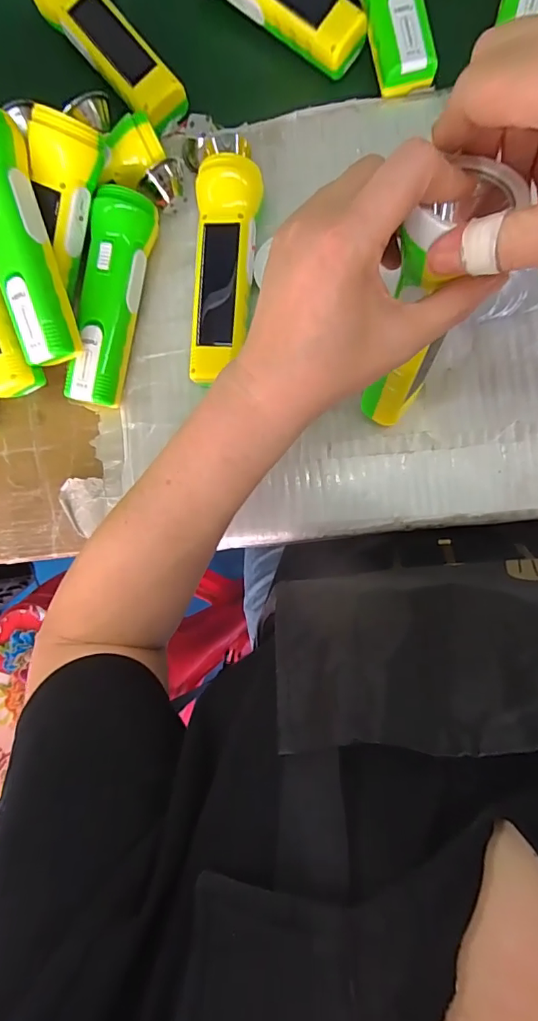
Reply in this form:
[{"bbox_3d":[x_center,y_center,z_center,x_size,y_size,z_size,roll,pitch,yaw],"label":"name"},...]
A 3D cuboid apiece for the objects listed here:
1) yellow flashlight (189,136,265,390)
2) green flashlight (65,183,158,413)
[{"bbox_3d":[-0.032,-0.193,0.370,0.048,0.044,0.187,4,90,8],"label":"yellow flashlight"},{"bbox_3d":[-0.129,-0.166,0.384,0.046,0.049,0.162,16,91,8],"label":"green flashlight"}]

